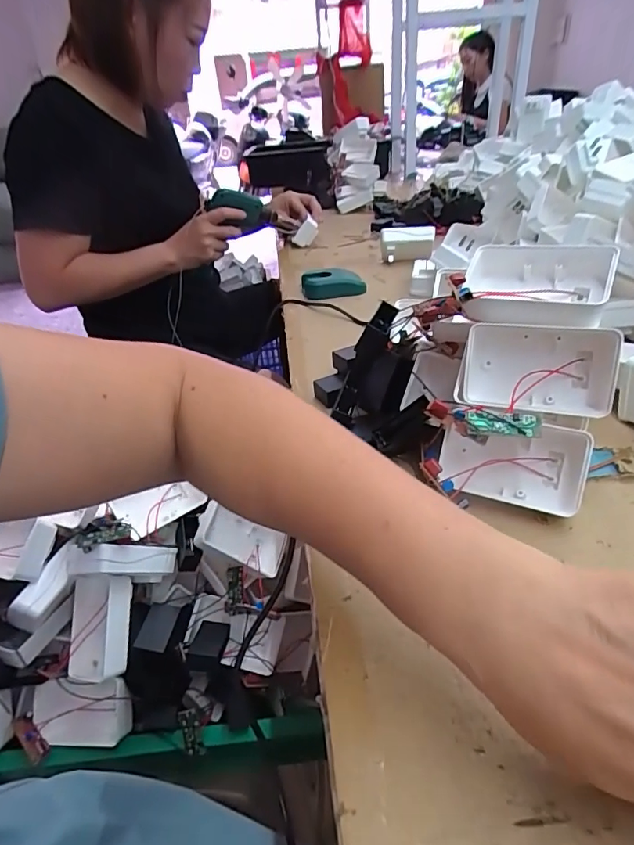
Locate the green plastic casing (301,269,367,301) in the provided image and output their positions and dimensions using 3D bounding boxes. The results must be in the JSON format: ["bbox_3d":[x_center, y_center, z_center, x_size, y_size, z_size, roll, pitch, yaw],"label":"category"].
[{"bbox_3d":[0.023,-0.206,0.712,0.087,0.032,0.046,-11,34,-8],"label":"green plastic casing"}]

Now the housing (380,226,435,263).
[{"bbox_3d":[0.151,-0.297,0.806,0.087,0.056,0.032,3,35,13],"label":"housing"}]

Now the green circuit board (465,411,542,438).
[{"bbox_3d":[0.120,0.001,0.311,0.046,0.006,0.017,4,66,18],"label":"green circuit board"}]

